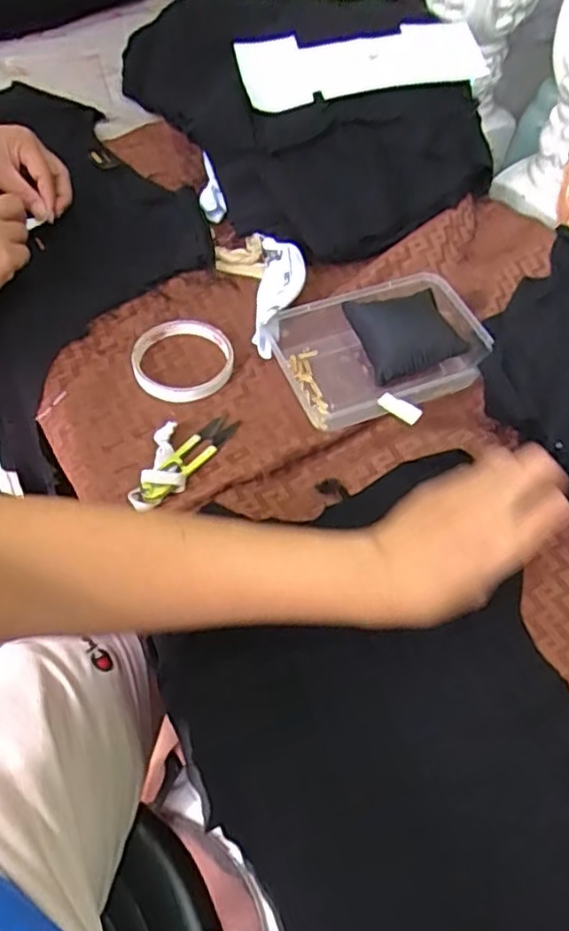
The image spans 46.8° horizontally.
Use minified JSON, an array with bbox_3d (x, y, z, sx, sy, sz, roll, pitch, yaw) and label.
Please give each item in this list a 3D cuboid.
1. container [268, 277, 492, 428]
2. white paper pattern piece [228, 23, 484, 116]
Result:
[{"bbox_3d":[0.086,-0.099,0.560,0.173,0.040,0.135,-18,59,-14],"label":"container"},{"bbox_3d":[0.081,-0.403,0.651,0.257,0.016,0.067,-17,94,-13],"label":"white paper pattern piece"}]

